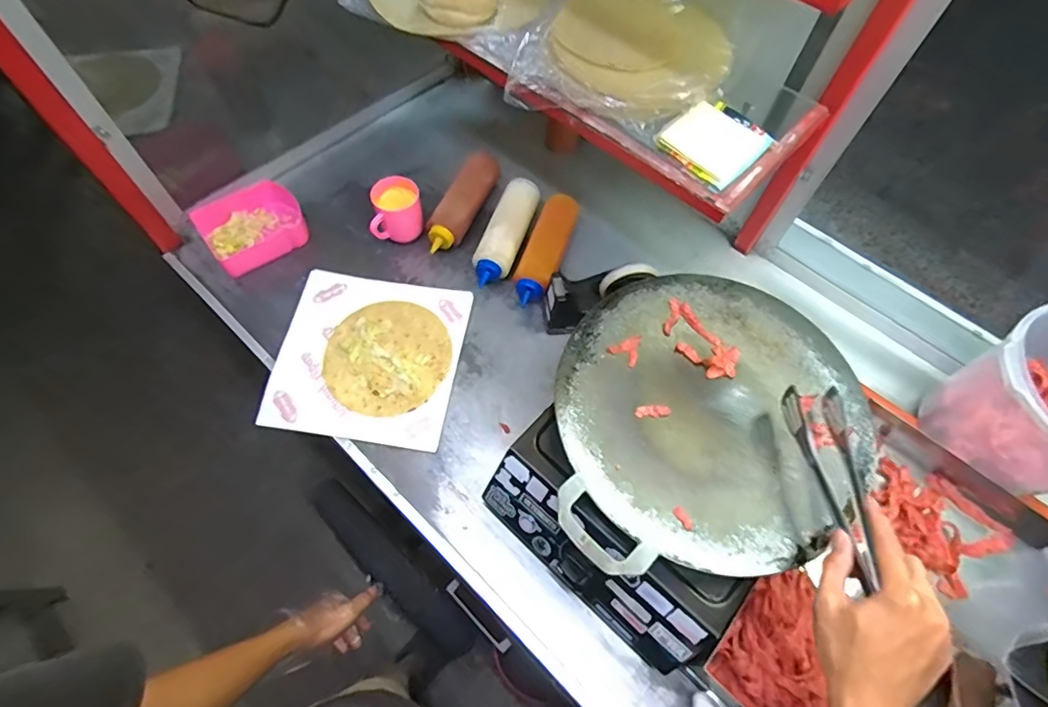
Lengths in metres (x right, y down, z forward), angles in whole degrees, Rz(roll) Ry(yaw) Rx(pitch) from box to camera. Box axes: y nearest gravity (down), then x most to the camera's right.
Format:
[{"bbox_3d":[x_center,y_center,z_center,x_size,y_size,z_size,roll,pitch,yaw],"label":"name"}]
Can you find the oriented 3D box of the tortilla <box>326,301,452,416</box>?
[{"bbox_3d":[-0.192,0.003,0.733,0.167,0.016,0.181,1,62,-1],"label":"tortilla"}]

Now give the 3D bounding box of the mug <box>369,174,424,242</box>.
[{"bbox_3d":[-0.201,-0.223,0.817,0.077,0.085,0.073,-10,63,-7],"label":"mug"}]

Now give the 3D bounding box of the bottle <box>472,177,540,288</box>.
[{"bbox_3d":[-0.027,-0.196,0.825,0.058,0.050,0.204,18,63,8],"label":"bottle"}]

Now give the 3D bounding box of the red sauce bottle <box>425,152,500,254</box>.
[{"bbox_3d":[-0.101,-0.243,0.840,0.056,0.049,0.185,26,77,12],"label":"red sauce bottle"}]

